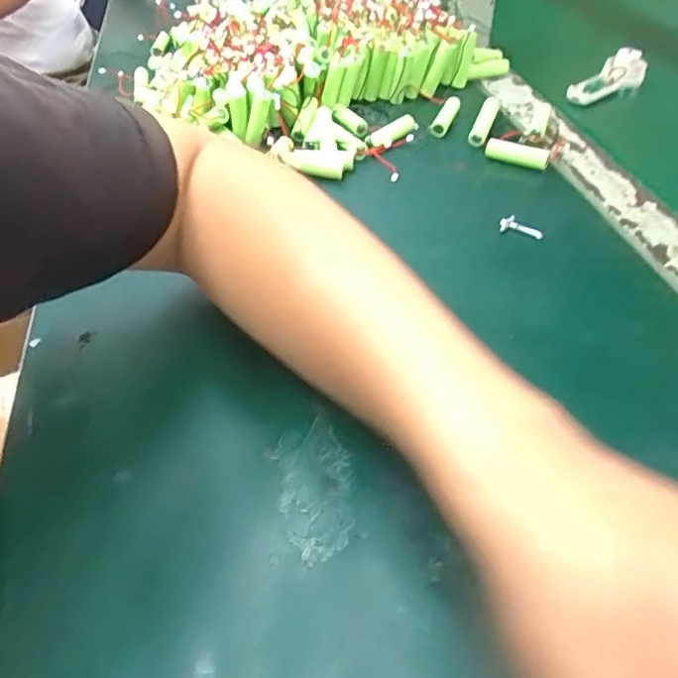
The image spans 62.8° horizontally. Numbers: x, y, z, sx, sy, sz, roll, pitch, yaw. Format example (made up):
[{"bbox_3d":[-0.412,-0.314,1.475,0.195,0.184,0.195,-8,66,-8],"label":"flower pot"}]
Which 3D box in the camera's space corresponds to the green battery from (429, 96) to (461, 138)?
[{"bbox_3d":[0.096,-0.203,0.504,0.015,0.014,0.052,15,50,18],"label":"green battery"}]

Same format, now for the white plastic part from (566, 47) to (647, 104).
[{"bbox_3d":[0.268,-0.261,0.556,0.097,0.030,0.032,-29,52,-21],"label":"white plastic part"}]

